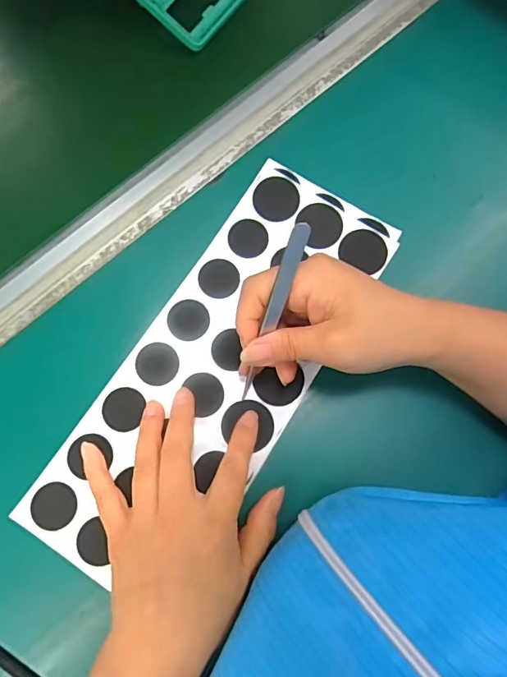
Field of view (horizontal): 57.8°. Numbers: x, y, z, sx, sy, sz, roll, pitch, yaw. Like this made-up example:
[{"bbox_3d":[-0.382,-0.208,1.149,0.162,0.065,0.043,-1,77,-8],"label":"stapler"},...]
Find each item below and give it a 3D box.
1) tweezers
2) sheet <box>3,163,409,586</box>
[{"bbox_3d":[0.010,-0.010,0.272,0.010,0.130,0.013,23,41,6],"label":"tweezers"},{"bbox_3d":[-0.023,0.020,0.319,0.116,0.005,0.306,33,80,6],"label":"sheet"}]

